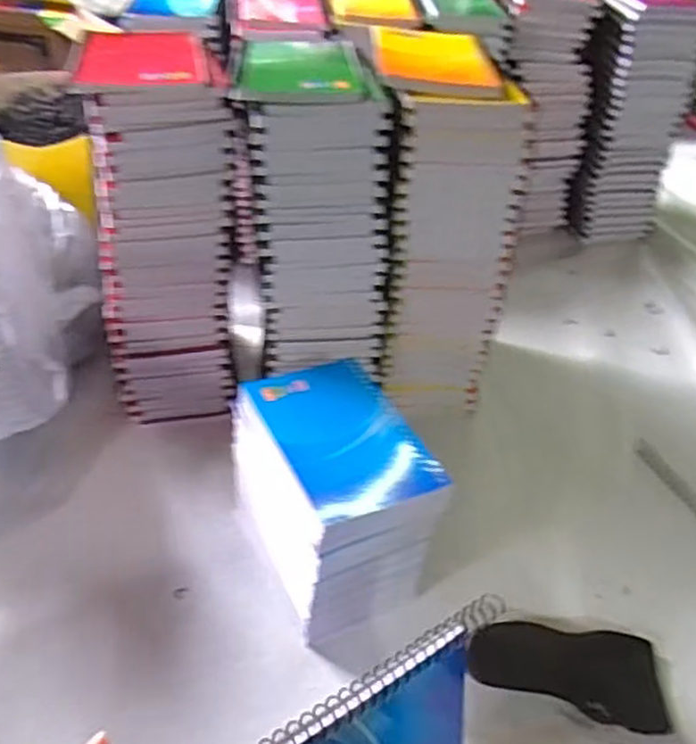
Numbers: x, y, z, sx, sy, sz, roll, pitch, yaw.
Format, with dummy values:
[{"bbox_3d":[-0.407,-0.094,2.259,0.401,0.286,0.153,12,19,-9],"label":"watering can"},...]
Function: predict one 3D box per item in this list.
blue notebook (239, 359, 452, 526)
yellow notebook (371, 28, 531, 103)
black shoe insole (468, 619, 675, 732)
[{"bbox_3d":[-0.005,0.034,0.423,0.080,0.008,0.124,-17,44,-22],"label":"blue notebook"},{"bbox_3d":[0.062,-0.225,0.510,0.090,0.011,0.143,-2,40,-6],"label":"yellow notebook"},{"bbox_3d":[0.135,0.185,0.441,0.117,0.008,0.057,8,40,6],"label":"black shoe insole"}]

